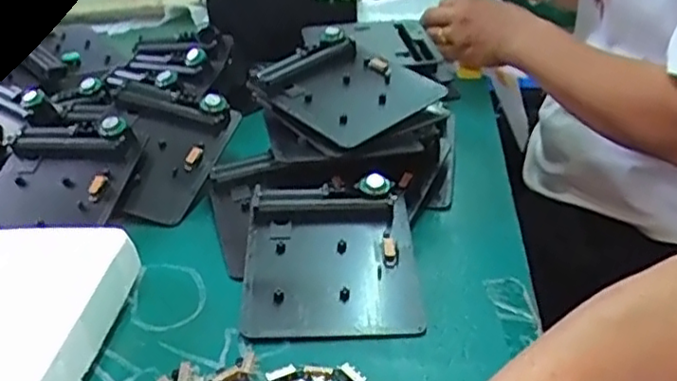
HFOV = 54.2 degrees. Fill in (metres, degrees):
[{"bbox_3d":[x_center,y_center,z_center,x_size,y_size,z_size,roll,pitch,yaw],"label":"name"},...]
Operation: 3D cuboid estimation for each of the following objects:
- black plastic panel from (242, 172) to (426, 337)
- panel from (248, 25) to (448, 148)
[{"bbox_3d":[-0.006,0.039,0.432,0.107,0.032,0.120,-3,30,0],"label":"black plastic panel"},{"bbox_3d":[0.000,-0.083,0.547,0.110,0.030,0.137,-32,54,-27],"label":"panel"}]

